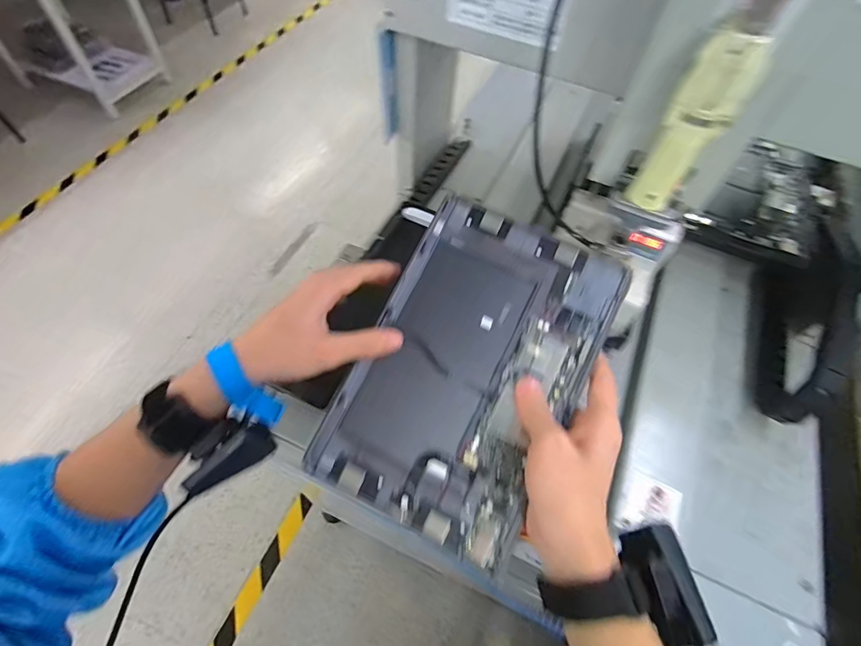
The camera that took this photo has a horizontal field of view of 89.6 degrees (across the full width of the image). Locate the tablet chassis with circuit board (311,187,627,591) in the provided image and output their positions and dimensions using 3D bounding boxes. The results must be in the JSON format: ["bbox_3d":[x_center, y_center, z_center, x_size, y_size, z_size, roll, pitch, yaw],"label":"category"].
[{"bbox_3d":[0.032,0.035,0.342,0.163,0.007,0.253,26,80,10],"label":"tablet chassis with circuit board"}]

